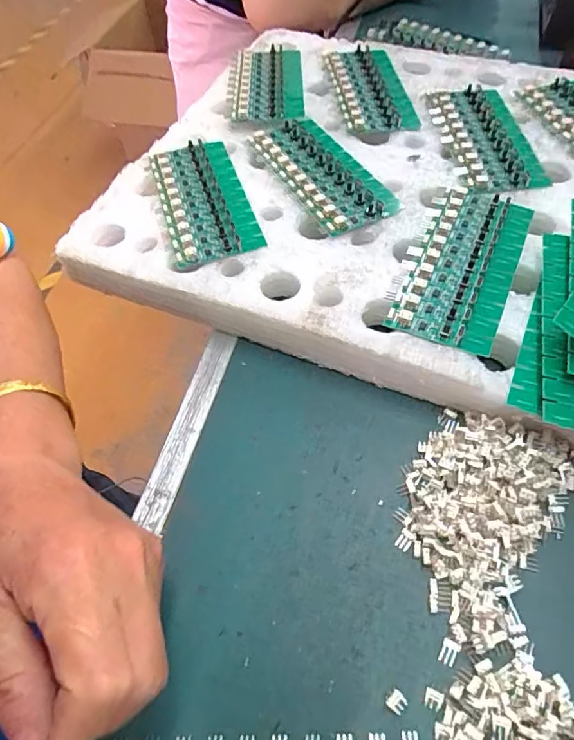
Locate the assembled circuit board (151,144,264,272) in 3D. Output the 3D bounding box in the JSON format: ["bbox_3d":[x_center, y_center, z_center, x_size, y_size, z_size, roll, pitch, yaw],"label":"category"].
[{"bbox_3d":[-0.064,-0.131,0.387,0.061,0.011,0.138,-16,54,-6],"label":"assembled circuit board"}]

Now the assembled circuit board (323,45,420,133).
[{"bbox_3d":[0.073,-0.258,0.464,0.061,0.011,0.135,-7,55,0],"label":"assembled circuit board"}]

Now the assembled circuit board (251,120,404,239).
[{"bbox_3d":[0.027,-0.153,0.395,0.061,0.011,0.136,-25,57,-12],"label":"assembled circuit board"}]

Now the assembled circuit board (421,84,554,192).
[{"bbox_3d":[0.157,-0.188,0.409,0.065,0.010,0.134,-6,55,1],"label":"assembled circuit board"}]

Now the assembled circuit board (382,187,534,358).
[{"bbox_3d":[0.113,-0.072,0.333,0.067,0.006,0.137,19,58,18],"label":"assembled circuit board"}]

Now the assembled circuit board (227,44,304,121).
[{"bbox_3d":[-0.020,-0.265,0.477,0.066,0.014,0.137,-3,55,3],"label":"assembled circuit board"}]

